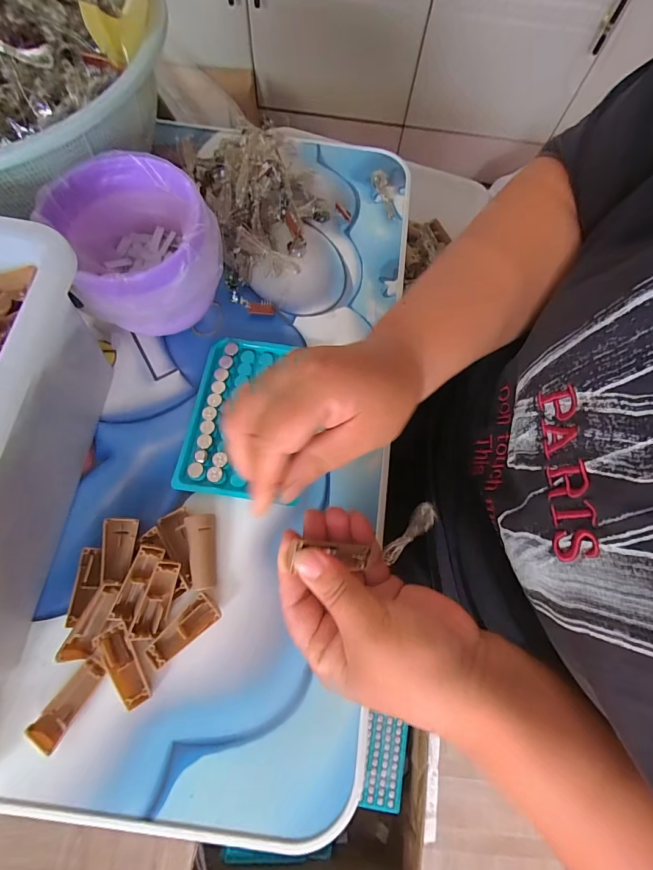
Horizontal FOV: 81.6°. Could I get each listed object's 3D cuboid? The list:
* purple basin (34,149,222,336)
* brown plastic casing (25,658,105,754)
[{"bbox_3d":[-0.135,-0.134,0.293,0.099,0.094,0.104,1,71,-3],"label":"purple basin"},{"bbox_3d":[-0.160,0.166,0.237,0.020,0.012,0.047,33,73,8],"label":"brown plastic casing"}]

